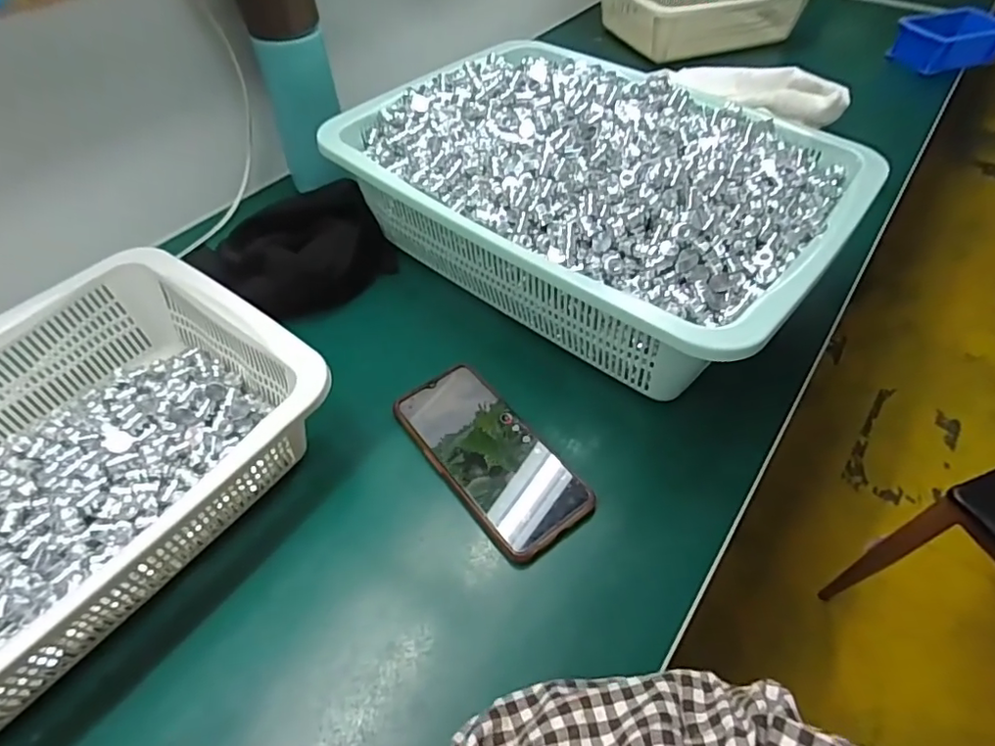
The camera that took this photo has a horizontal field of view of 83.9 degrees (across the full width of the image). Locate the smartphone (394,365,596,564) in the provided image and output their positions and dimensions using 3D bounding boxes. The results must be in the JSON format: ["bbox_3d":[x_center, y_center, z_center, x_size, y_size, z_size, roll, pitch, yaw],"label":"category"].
[{"bbox_3d":[-0.007,0.063,0.422,0.076,0.018,0.160,-31,57,-23],"label":"smartphone"}]

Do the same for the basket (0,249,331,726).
[{"bbox_3d":[-0.297,0.068,0.359,0.242,0.074,0.325,30,57,23],"label":"basket"}]

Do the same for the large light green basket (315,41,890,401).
[{"bbox_3d":[0.087,-0.170,0.520,0.420,0.135,0.335,34,58,25],"label":"large light green basket"}]

